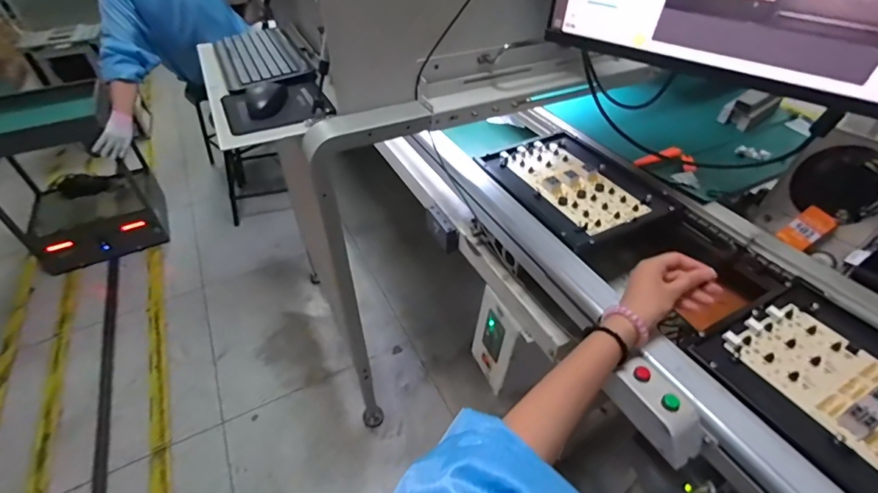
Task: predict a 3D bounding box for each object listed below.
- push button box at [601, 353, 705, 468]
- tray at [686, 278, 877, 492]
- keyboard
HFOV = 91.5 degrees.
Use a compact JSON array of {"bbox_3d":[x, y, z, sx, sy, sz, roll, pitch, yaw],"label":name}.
[{"bbox_3d":[0.245,0.181,0.476,0.048,0.053,0.100,-23,46,-20],"label":"push button box"},{"bbox_3d":[0.468,0.171,0.449,0.232,0.025,0.299,-23,47,-17],"label":"tray"},{"bbox_3d":[-0.374,-0.402,0.891,0.160,0.018,0.346,-21,45,-18],"label":"keyboard"}]

